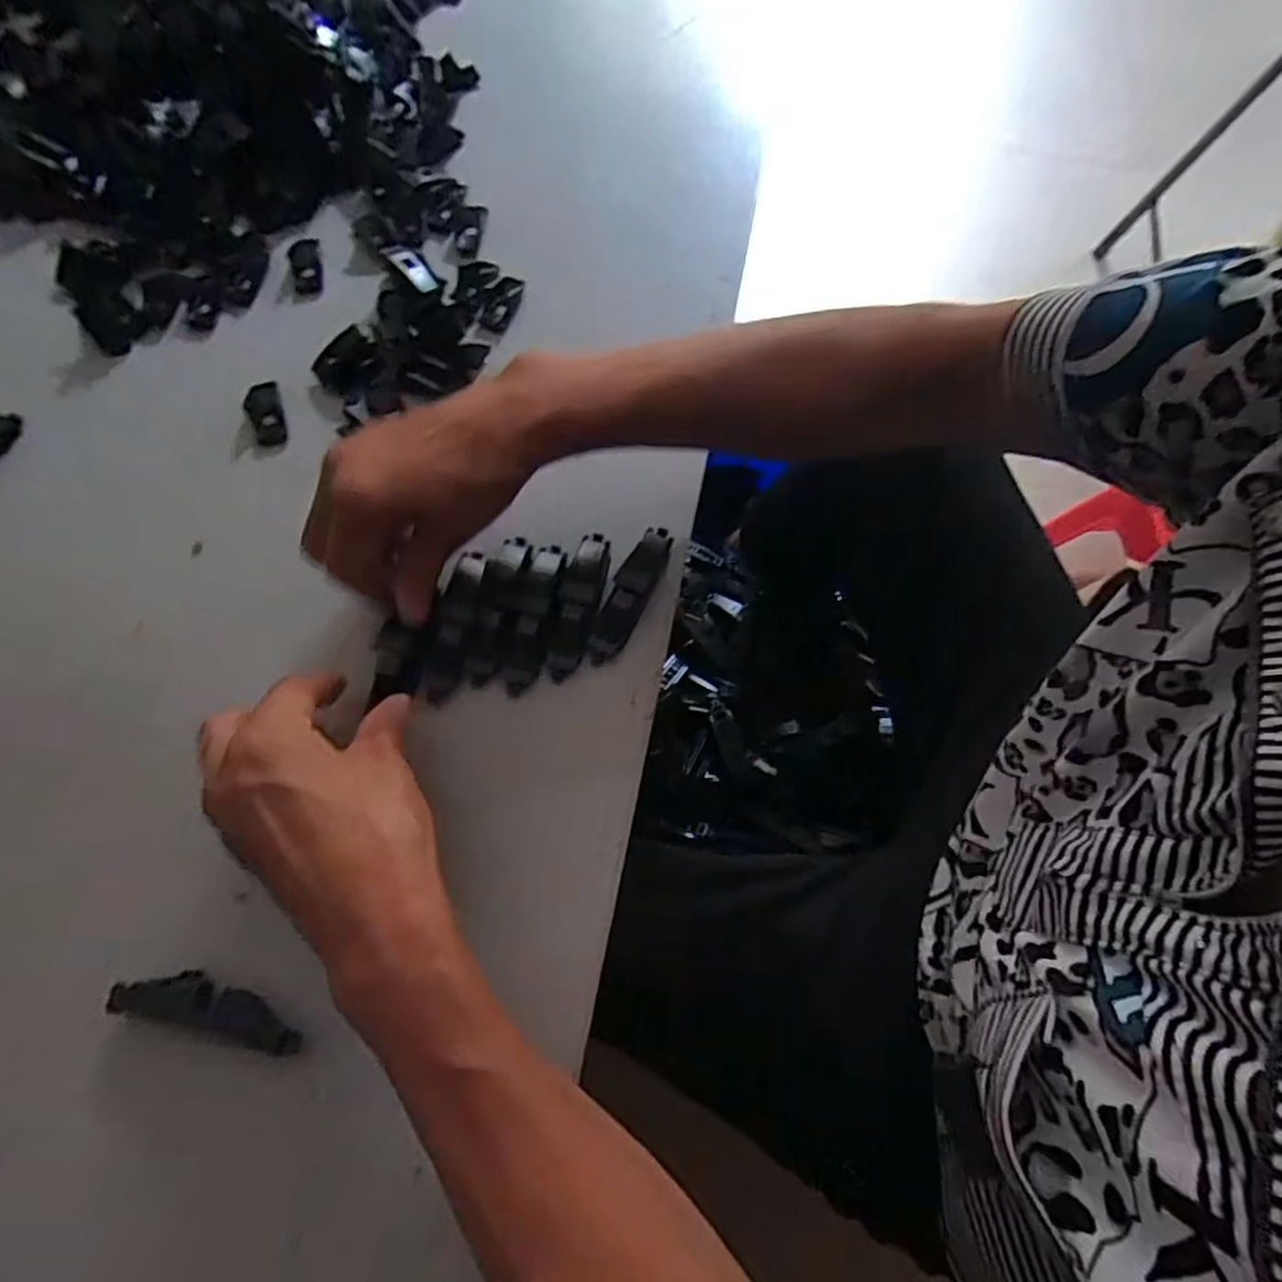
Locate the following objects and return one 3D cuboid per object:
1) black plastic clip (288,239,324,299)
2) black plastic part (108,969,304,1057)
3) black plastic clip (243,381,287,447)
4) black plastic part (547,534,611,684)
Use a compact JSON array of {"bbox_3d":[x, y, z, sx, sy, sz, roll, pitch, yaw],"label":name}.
[{"bbox_3d":[-0.219,-0.247,0.427,0.017,0.010,0.043,-10,70,-6],"label":"black plastic clip"},{"bbox_3d":[-0.185,0.157,0.279,0.081,0.015,0.018,14,70,3],"label":"black plastic part"},{"bbox_3d":[-0.224,-0.136,0.387,0.018,0.007,0.049,-20,72,-9],"label":"black plastic clip"},{"bbox_3d":[-0.032,-0.020,0.343,0.021,0.018,0.080,9,70,1],"label":"black plastic part"}]

